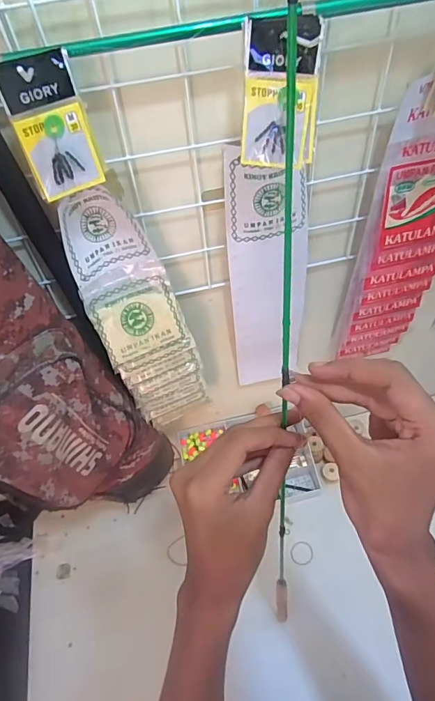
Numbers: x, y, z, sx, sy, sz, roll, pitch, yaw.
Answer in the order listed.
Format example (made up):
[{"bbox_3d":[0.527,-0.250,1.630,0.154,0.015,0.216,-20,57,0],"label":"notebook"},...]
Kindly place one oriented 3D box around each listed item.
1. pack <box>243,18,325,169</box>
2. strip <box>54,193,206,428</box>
[{"bbox_3d":[0.047,-0.192,0.337,0.056,0.098,0.009,7,33,13],"label":"pack"},{"bbox_3d":[-0.085,-0.024,0.531,0.108,0.336,0.063,-21,53,-11],"label":"strip"}]

